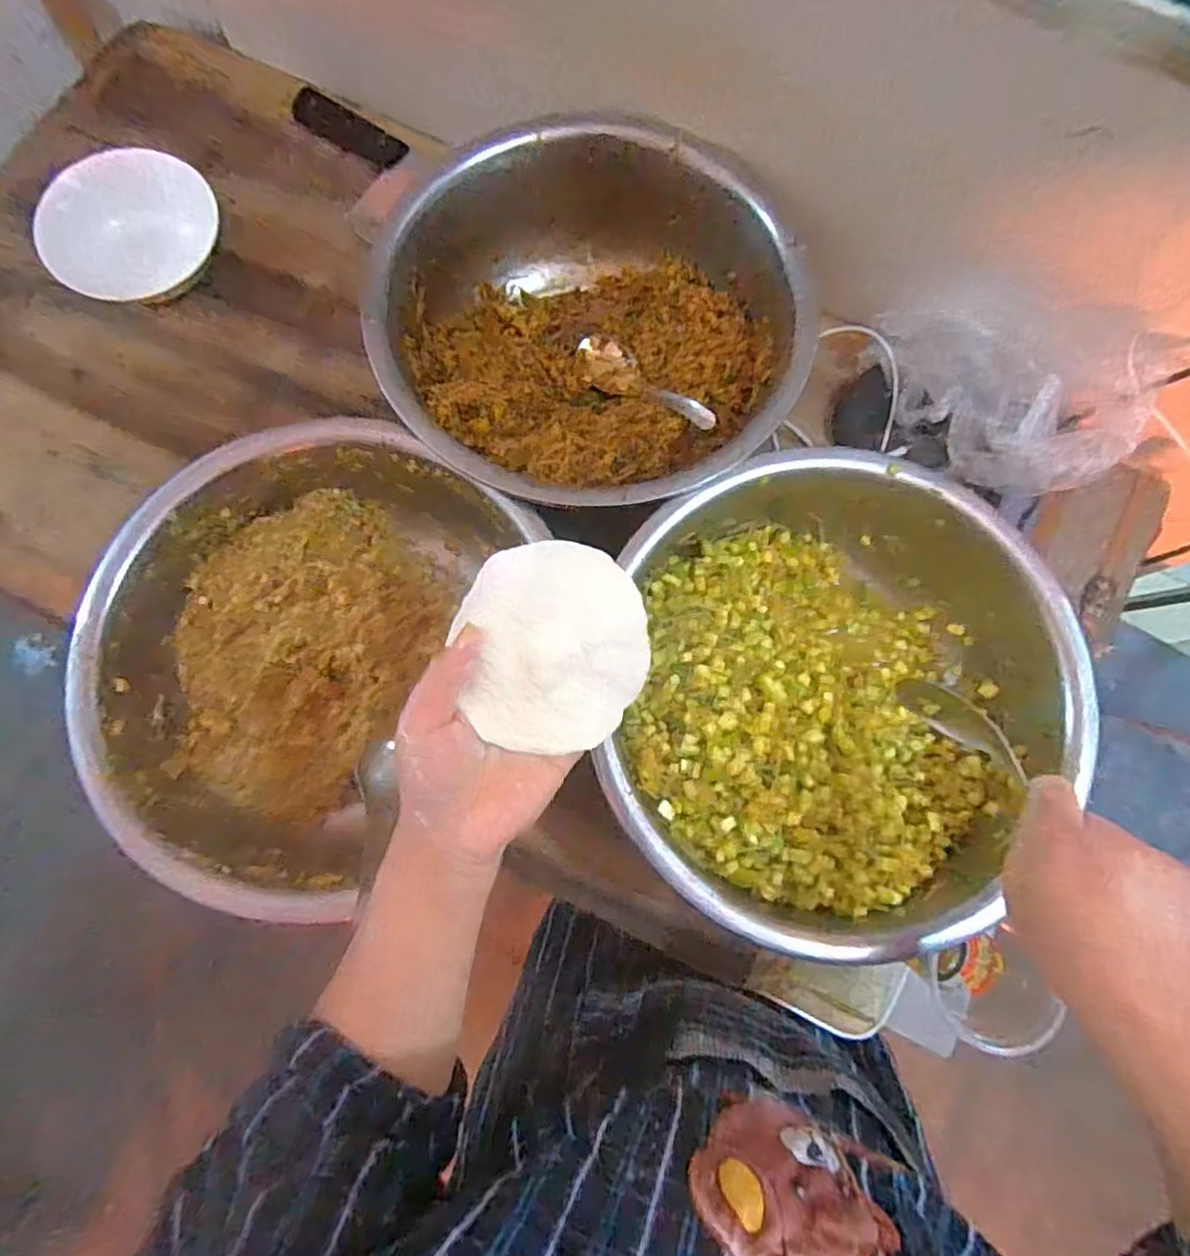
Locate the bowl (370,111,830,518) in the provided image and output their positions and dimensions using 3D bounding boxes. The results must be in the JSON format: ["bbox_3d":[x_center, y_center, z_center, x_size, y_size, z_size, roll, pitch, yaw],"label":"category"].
[{"bbox_3d":[-0.008,-0.246,0.544,0.336,0.116,0.330,-36,81,-7],"label":"bowl"}]

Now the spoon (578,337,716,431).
[{"bbox_3d":[0.046,-0.216,0.569,0.044,0.030,0.163,-42,55,-8],"label":"spoon"}]

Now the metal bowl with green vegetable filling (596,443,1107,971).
[{"bbox_3d":[0.174,0.049,0.484,0.317,0.104,0.335,0,79,0],"label":"metal bowl with green vegetable filling"}]

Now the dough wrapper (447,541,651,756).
[{"bbox_3d":[-0.020,0.010,0.330,0.094,0.014,0.105,-14,104,-12],"label":"dough wrapper"}]

